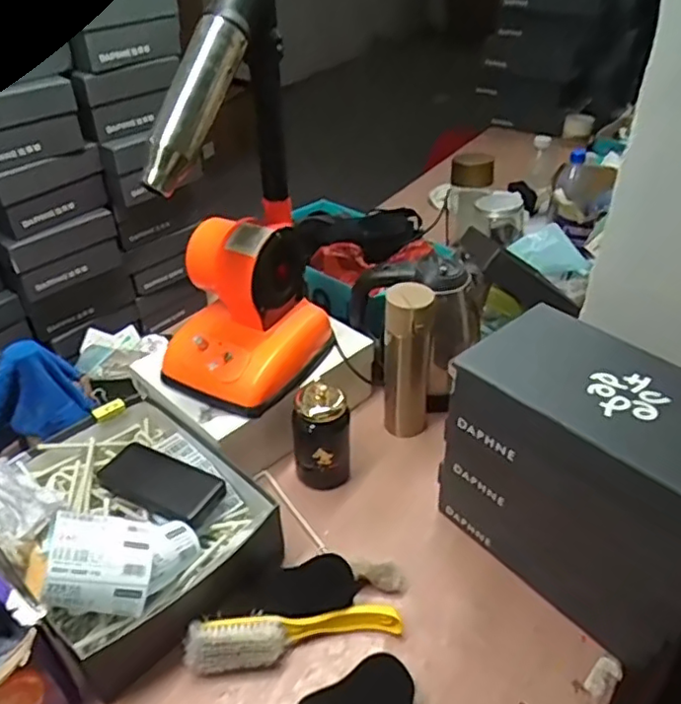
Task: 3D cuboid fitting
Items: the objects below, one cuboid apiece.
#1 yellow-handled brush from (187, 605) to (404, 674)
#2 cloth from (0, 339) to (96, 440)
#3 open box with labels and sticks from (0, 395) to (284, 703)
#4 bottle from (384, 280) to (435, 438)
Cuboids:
[{"bbox_3d":[-0.049,0.309,0.683,0.235,0.049,0.046,-8,38,-9],"label":"yellow-handled brush"},{"bbox_3d":[-0.423,0.058,0.838,0.147,0.111,0.075,-22,43,-25],"label":"cloth"},{"bbox_3d":[-0.266,0.195,0.754,0.324,0.128,0.267,30,47,34],"label":"open box with labels and sticks"},{"bbox_3d":[0.096,0.018,0.893,0.066,0.242,0.057,5,38,7],"label":"bottle"}]

